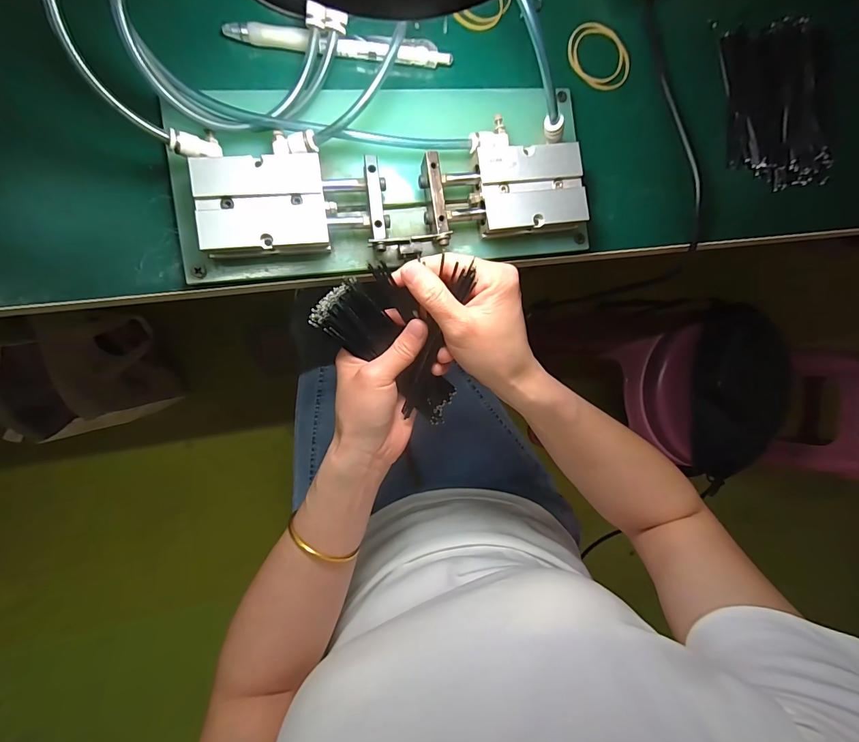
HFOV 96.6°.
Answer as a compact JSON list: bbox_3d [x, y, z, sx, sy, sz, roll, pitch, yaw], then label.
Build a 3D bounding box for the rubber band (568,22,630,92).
[{"bbox_3d":[0.133,-0.245,0.298,0.054,0.004,0.046,36,86,-10],"label":"rubber band"}]

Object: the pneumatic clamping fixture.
[{"bbox_3d":[-0.022,-0.136,0.257,0.276,0.036,0.130,-8,94,-10],"label":"pneumatic clamping fixture"}]

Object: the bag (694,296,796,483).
[{"bbox_3d":[0.493,0.032,0.614,0.085,0.092,0.286,-3,93,-10],"label":"bag"}]

